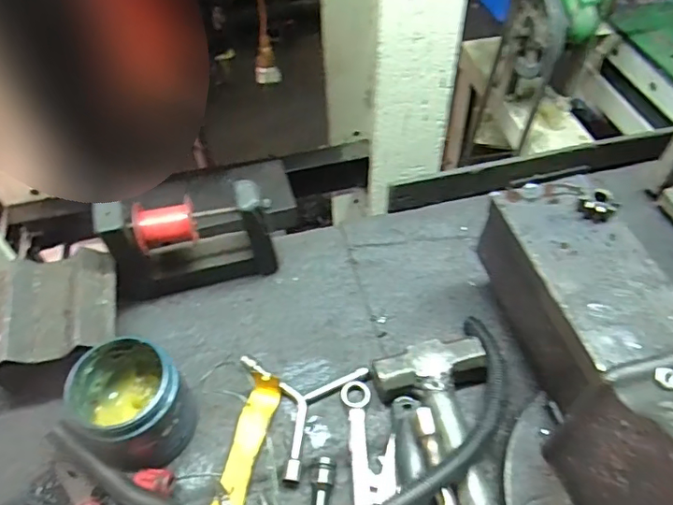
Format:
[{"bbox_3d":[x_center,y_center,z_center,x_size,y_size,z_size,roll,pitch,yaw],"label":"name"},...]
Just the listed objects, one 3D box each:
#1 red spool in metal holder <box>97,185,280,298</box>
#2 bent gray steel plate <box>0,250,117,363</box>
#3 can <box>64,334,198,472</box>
[{"bbox_3d":[-0.153,-0.008,0.574,0.169,0.147,0.046,-13,53,-7],"label":"red spool in metal holder"},{"bbox_3d":[-0.282,0.051,0.523,0.117,0.028,0.115,-14,52,-10],"label":"bent gray steel plate"},{"bbox_3d":[-0.184,0.139,0.488,0.088,0.089,0.093,-1,51,1],"label":"can"}]

